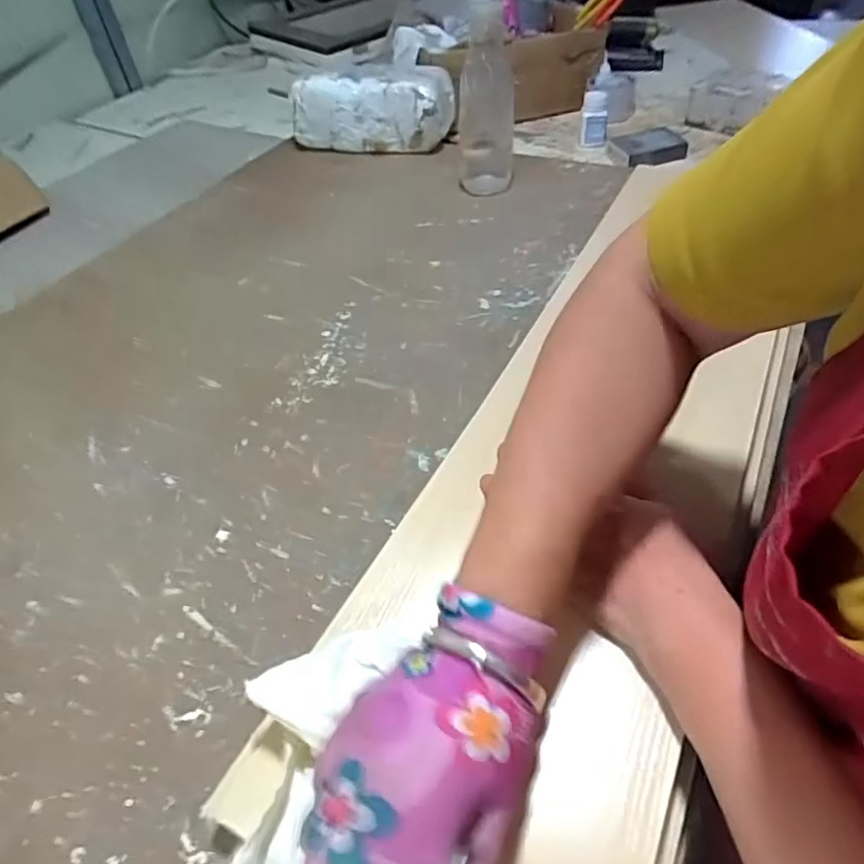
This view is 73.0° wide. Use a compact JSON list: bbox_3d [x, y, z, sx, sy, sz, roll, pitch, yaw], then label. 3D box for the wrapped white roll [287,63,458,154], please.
[{"bbox_3d":[-0.091,-0.515,0.935,0.248,0.111,0.099,13,50,17],"label":"wrapped white roll"}]

